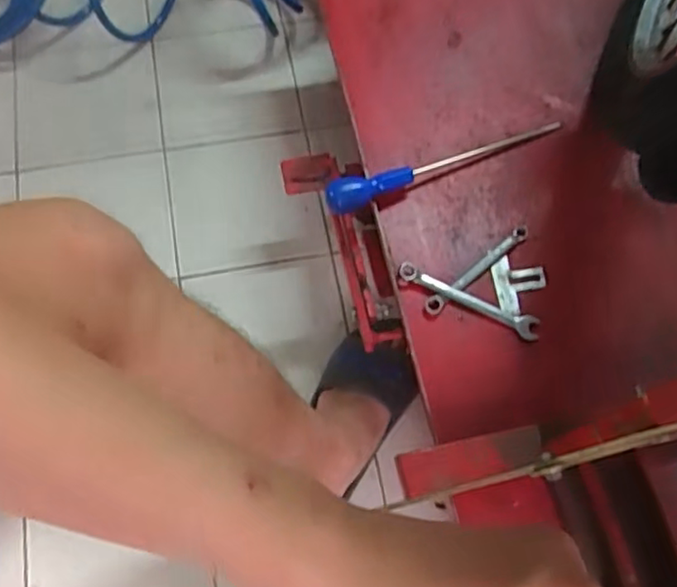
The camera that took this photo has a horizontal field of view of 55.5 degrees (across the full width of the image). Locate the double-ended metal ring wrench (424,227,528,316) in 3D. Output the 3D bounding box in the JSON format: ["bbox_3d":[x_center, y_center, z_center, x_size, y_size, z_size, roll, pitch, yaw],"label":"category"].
[{"bbox_3d":[0.139,-0.024,0.645,0.135,0.005,0.017,-38,74,-15],"label":"double-ended metal ring wrench"}]

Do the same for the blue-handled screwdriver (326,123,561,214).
[{"bbox_3d":[0.111,-0.143,0.673,0.268,0.033,0.029,-23,71,-10],"label":"blue-handled screwdriver"}]

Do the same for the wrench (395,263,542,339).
[{"bbox_3d":[0.127,0.005,0.628,0.144,0.013,0.022,28,70,9],"label":"wrench"}]

